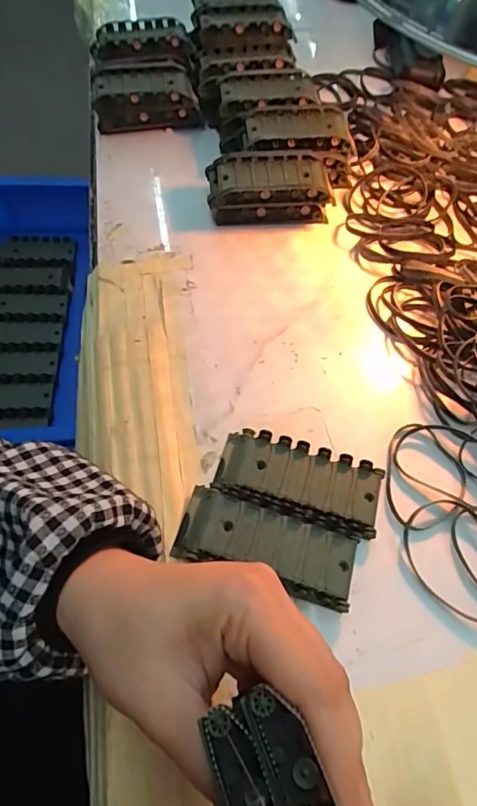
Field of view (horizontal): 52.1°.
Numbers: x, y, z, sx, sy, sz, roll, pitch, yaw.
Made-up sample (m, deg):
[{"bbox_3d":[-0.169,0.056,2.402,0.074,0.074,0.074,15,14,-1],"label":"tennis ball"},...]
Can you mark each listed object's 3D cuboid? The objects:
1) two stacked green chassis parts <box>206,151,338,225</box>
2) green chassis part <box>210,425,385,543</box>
[{"bbox_3d":[0.026,-0.178,0.412,0.102,0.043,0.046,-1,59,-2],"label":"two stacked green chassis parts"},{"bbox_3d":[0.035,0.046,0.291,0.096,0.019,0.046,15,60,8],"label":"green chassis part"}]

